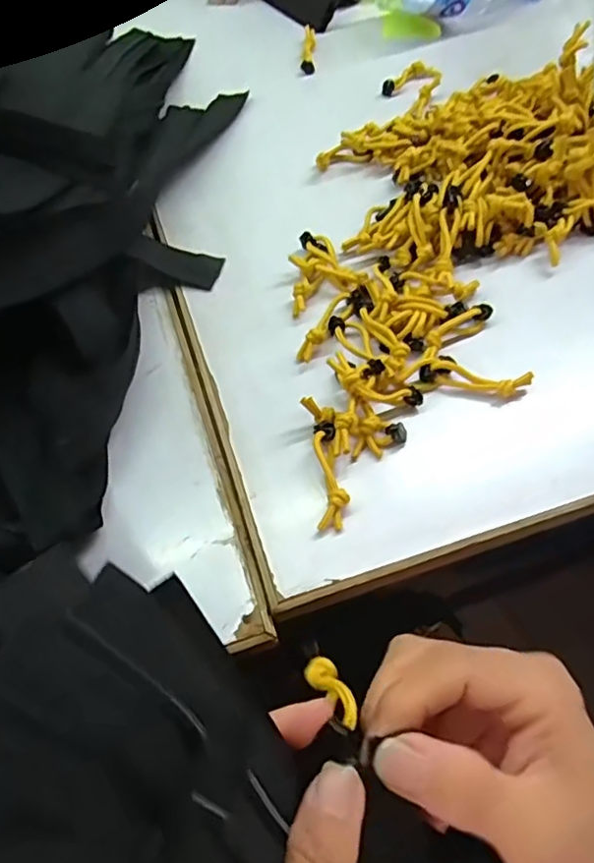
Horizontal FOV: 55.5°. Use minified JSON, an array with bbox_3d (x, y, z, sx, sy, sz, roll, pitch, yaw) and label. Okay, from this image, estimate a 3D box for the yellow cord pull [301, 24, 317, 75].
[{"bbox_3d":[0.011,-0.362,0.534,0.012,0.007,0.072,0,59,4],"label":"yellow cord pull"}]

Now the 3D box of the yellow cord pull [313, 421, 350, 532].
[{"bbox_3d":[0.018,0.021,0.302,0.016,0.012,0.061,-3,59,2],"label":"yellow cord pull"}]

